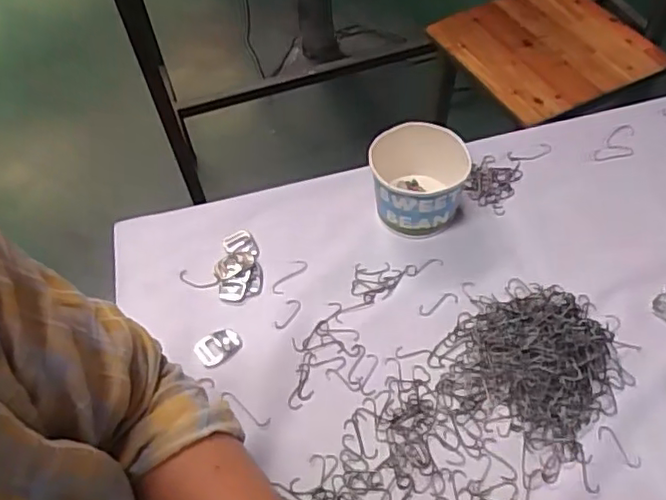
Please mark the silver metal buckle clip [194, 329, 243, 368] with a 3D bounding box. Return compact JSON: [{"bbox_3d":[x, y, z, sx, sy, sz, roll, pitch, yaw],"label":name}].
[{"bbox_3d":[-0.102,0.087,0.549,0.040,0.004,0.032,-34,58,-19],"label":"silver metal buckle clip"}]

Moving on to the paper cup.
[{"bbox_3d":[0.083,-0.067,0.600,0.088,0.079,0.084,-2,54,3],"label":"paper cup"}]

